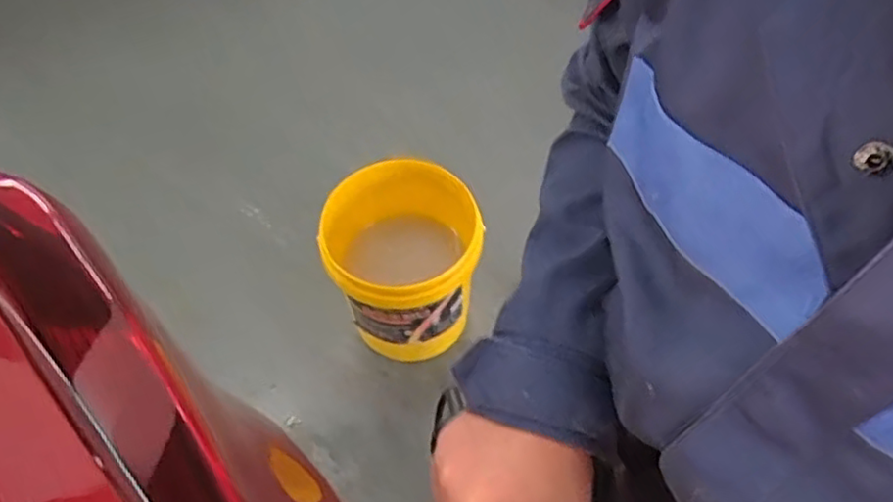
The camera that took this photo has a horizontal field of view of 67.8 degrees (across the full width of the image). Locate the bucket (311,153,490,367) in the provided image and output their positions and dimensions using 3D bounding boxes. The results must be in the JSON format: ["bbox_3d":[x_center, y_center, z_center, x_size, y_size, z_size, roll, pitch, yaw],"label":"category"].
[{"bbox_3d":[-0.079,0.038,1.362,0.288,0.350,0.296,-1,57,2],"label":"bucket"}]

